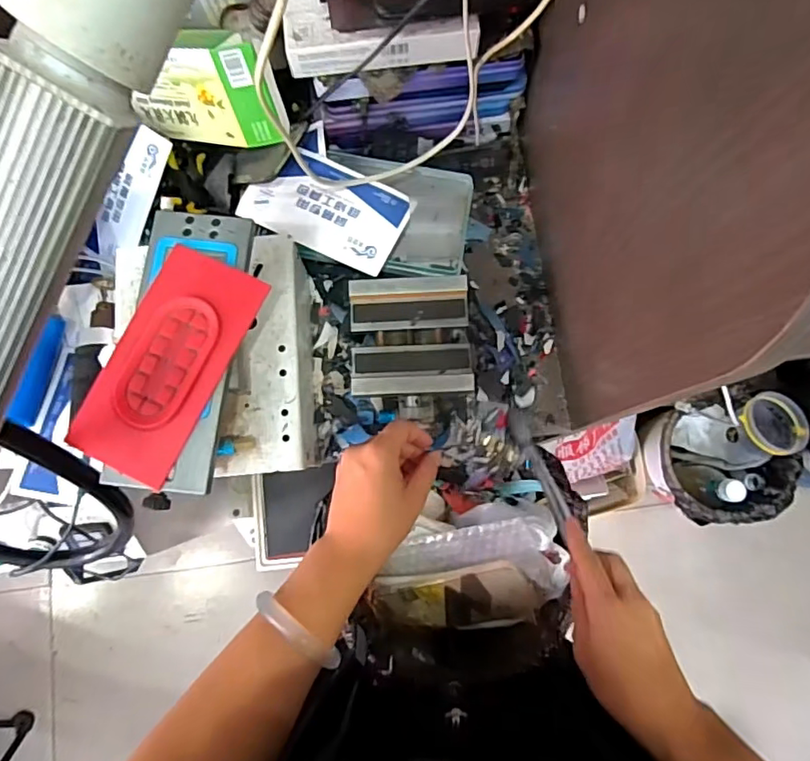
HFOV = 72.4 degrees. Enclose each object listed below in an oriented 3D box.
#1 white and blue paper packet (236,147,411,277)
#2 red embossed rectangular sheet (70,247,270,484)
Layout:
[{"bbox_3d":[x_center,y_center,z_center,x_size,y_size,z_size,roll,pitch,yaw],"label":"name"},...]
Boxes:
[{"bbox_3d":[-0.067,-0.150,0.476,0.133,0.011,0.083,28,80,4],"label":"white and blue paper packet"},{"bbox_3d":[-0.167,-0.012,0.396,0.078,0.011,0.160,24,80,3],"label":"red embossed rectangular sheet"}]

